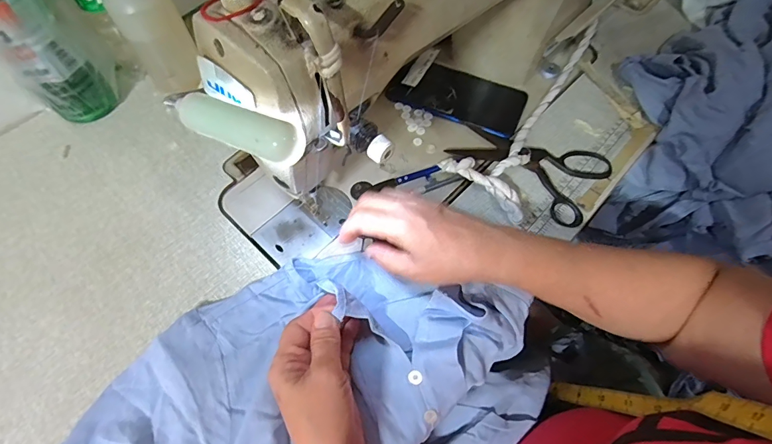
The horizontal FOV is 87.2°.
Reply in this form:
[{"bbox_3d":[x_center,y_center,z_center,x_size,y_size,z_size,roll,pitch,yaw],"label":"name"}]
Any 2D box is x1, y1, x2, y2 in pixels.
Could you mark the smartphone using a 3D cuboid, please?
[{"bbox_3d":[0.086,-0.154,0.477,0.152,0.014,0.081,23,64,12],"label":"smartphone"}]

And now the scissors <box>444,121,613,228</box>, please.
[{"bbox_3d":[0.156,-0.072,0.433,0.152,0.016,0.103,34,67,16],"label":"scissors"}]

